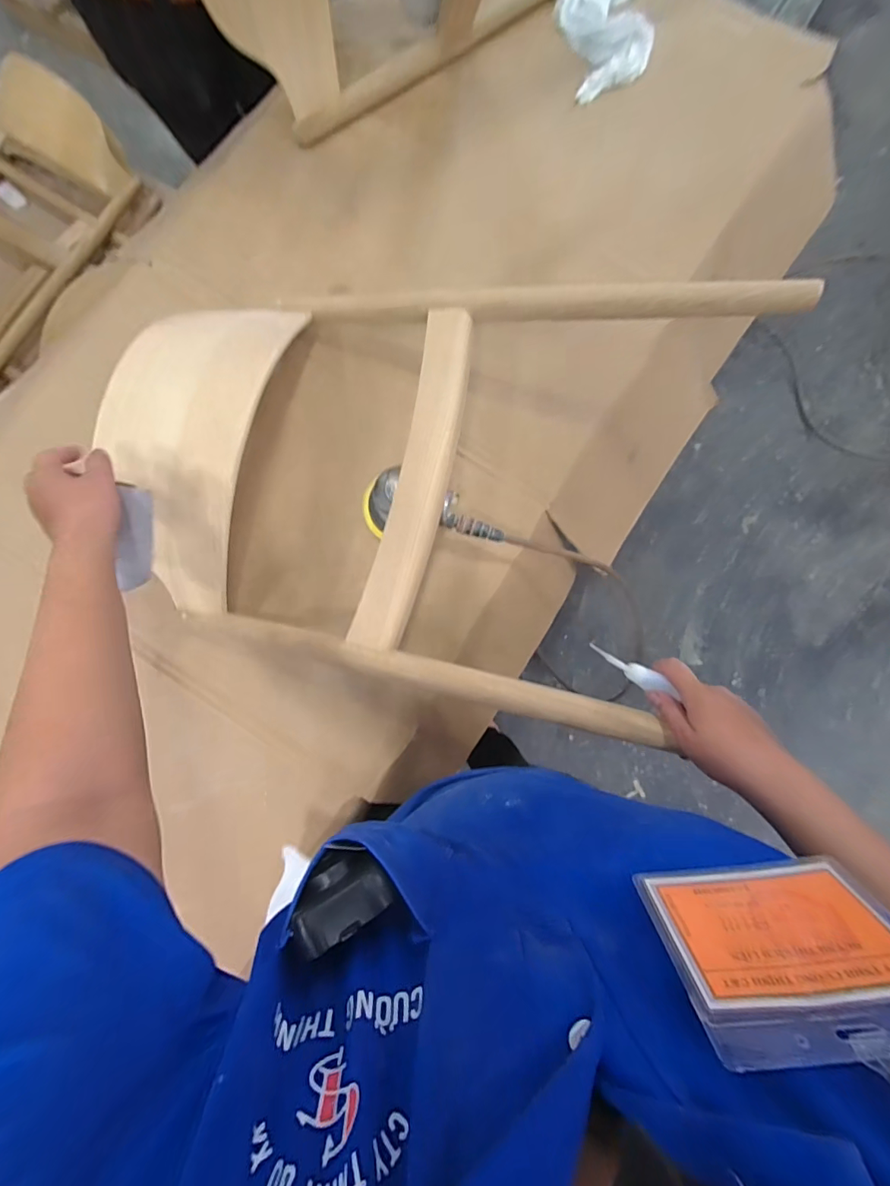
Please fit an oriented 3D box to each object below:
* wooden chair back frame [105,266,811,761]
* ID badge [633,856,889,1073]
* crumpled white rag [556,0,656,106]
[{"bbox_3d":[-0.050,-0.157,0.564,0.714,0.129,0.488,14,84,7],"label":"wooden chair back frame"},{"bbox_3d":[0.145,0.149,0.198,0.098,0.083,0.004,-7,103,1],"label":"ID badge"},{"bbox_3d":[0.272,-0.964,0.786,0.150,0.024,0.260,-4,83,-1],"label":"crumpled white rag"}]

